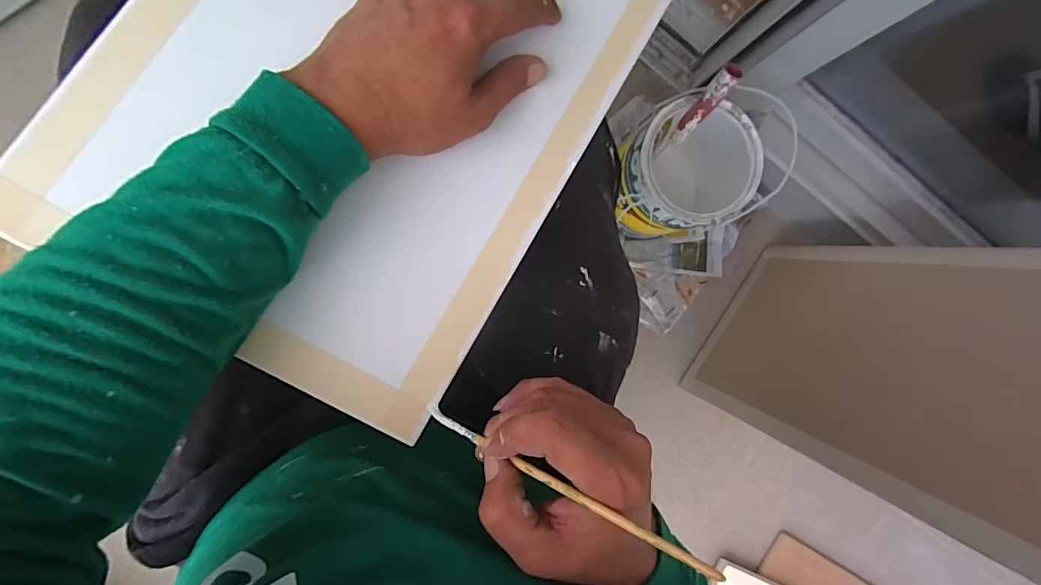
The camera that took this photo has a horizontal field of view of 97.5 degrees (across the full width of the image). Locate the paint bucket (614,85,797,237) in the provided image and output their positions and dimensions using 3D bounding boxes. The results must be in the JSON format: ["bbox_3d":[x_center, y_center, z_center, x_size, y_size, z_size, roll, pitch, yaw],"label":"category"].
[{"bbox_3d":[0.239,-0.179,0.693,0.191,0.243,0.168,-5,93,-7],"label":"paint bucket"}]

